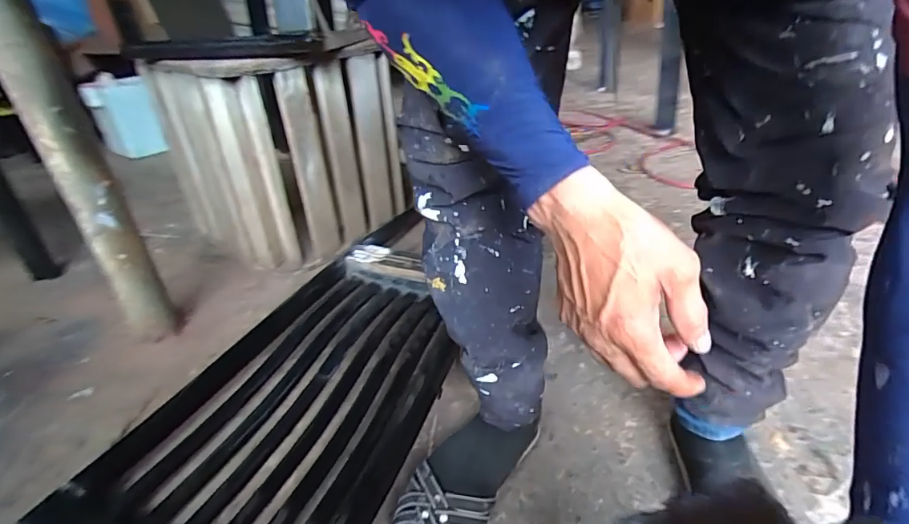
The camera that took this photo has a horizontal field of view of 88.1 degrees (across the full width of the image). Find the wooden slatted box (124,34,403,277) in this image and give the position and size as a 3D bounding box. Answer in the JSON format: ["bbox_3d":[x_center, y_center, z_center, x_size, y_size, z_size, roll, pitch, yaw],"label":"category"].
[{"bbox_3d":[-0.405,-0.298,1.116,0.385,0.439,0.405,19,38,36],"label":"wooden slatted box"}]

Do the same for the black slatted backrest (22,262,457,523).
[{"bbox_3d":[-0.231,0.219,0.710,0.384,0.067,0.578,10,38,20],"label":"black slatted backrest"}]

